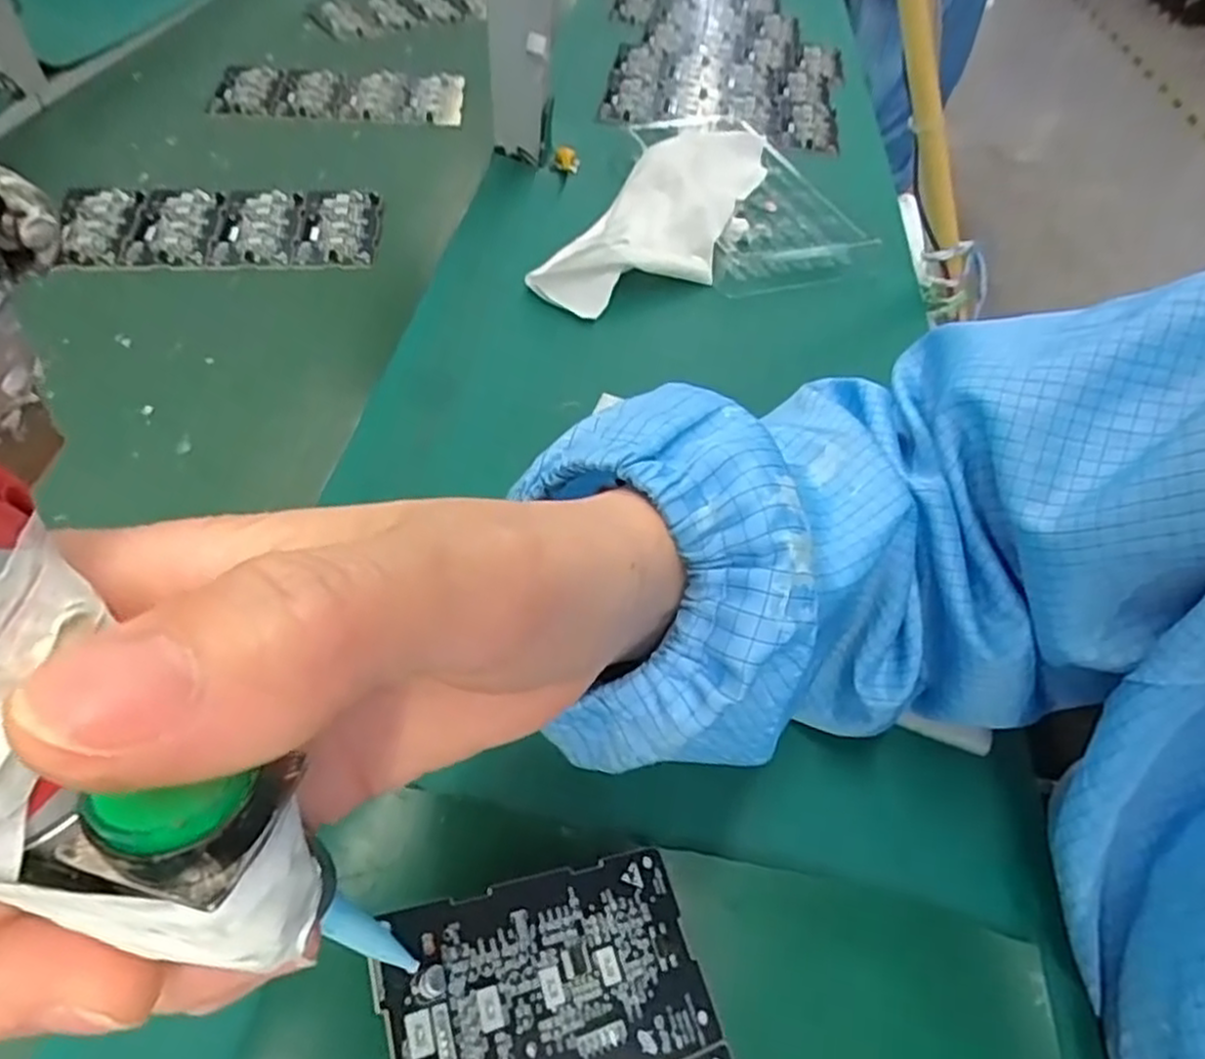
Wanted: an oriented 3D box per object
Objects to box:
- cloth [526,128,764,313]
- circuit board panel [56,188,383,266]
[{"bbox_3d":[0.056,-0.240,0.541,0.096,0.033,0.277,24,53,16],"label":"cloth"},{"bbox_3d":[-0.276,-0.224,0.533,0.217,0.009,0.094,-5,51,-7],"label":"circuit board panel"}]

